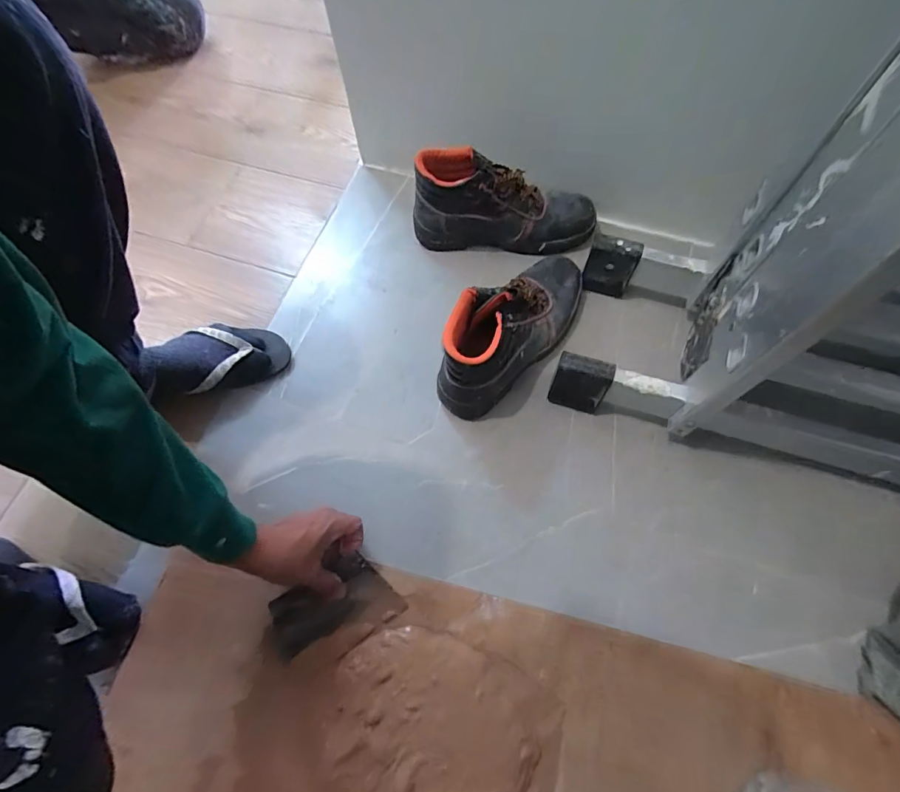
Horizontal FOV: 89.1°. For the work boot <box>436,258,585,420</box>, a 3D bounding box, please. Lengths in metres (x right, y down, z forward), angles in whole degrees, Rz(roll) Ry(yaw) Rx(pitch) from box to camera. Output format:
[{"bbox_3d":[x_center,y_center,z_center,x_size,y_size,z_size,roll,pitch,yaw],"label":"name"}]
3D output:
[{"bbox_3d":[0.088,-0.101,0.627,0.101,0.136,0.277,42,74,17],"label":"work boot"}]

